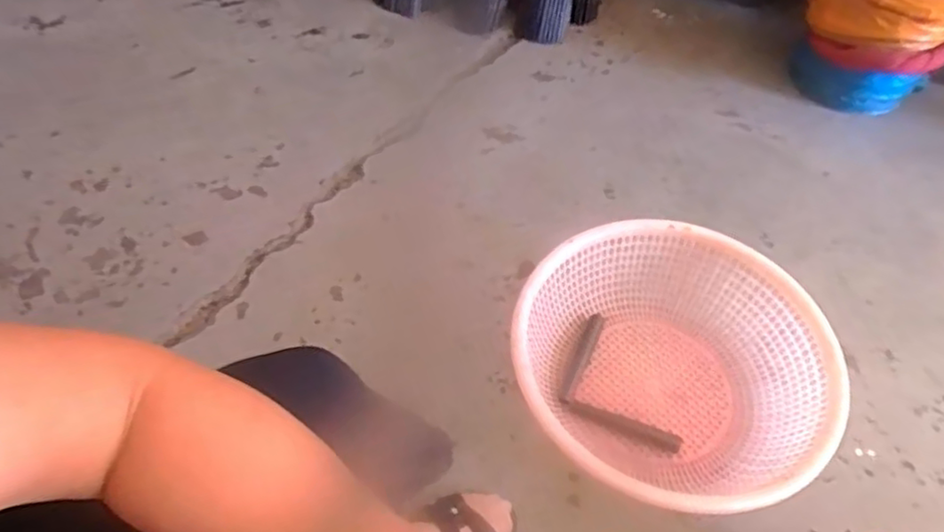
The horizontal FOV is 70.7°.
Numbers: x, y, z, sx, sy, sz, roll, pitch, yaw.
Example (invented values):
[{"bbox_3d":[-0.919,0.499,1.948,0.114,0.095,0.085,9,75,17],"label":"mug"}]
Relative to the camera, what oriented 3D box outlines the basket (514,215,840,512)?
[{"bbox_3d":[0.266,0.135,0.899,0.391,0.140,0.379,0,51,0],"label":"basket"}]

